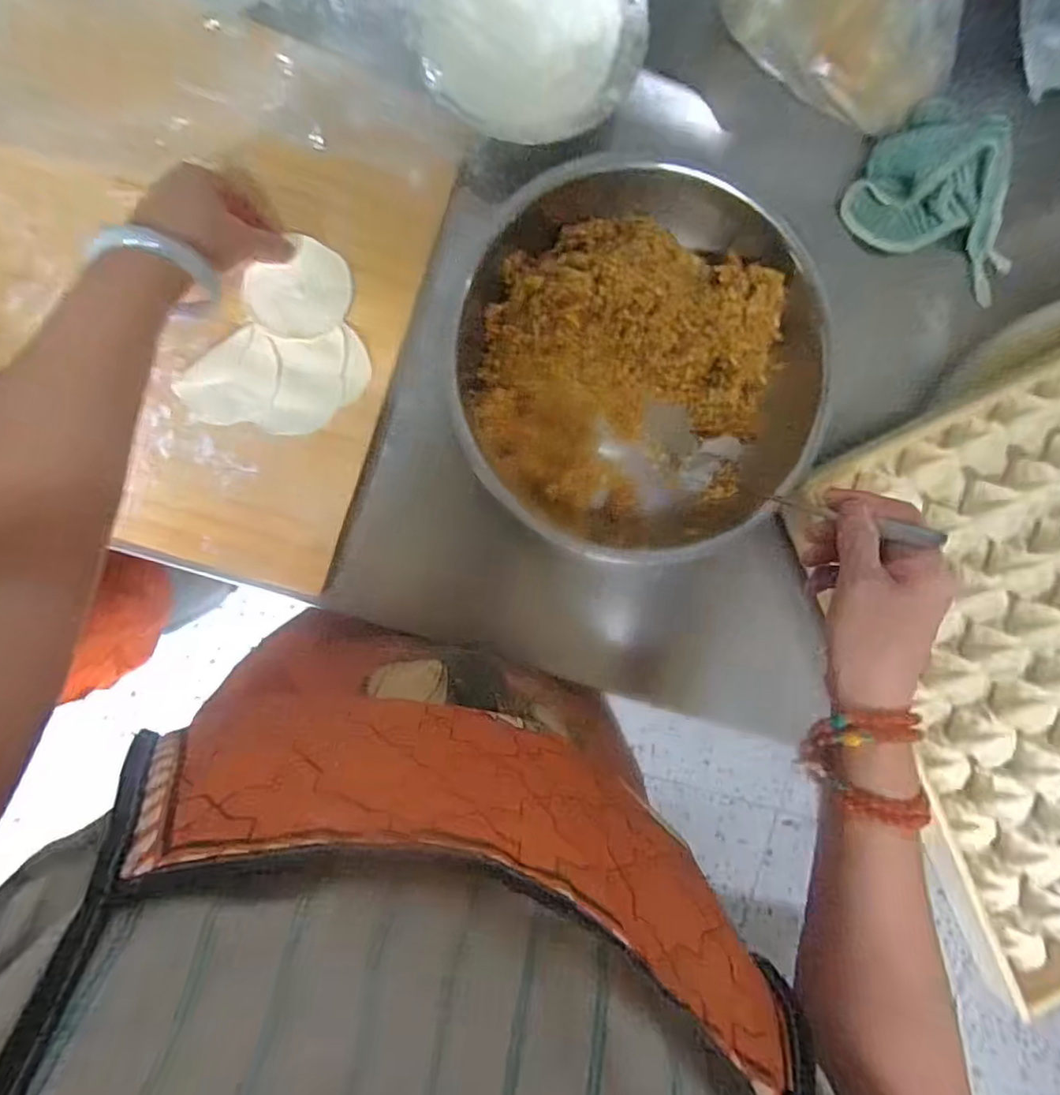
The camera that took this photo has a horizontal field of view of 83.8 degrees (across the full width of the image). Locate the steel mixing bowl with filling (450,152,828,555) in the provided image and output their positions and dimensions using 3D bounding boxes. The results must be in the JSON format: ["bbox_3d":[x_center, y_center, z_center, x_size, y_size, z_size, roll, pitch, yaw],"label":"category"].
[{"bbox_3d":[0.088,-0.148,0.474,0.280,0.090,0.302,0,92,-4],"label":"steel mixing bowl with filling"}]

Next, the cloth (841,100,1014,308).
[{"bbox_3d":[0.366,-0.293,0.501,0.160,0.071,0.102,36,88,-6],"label":"cloth"}]

